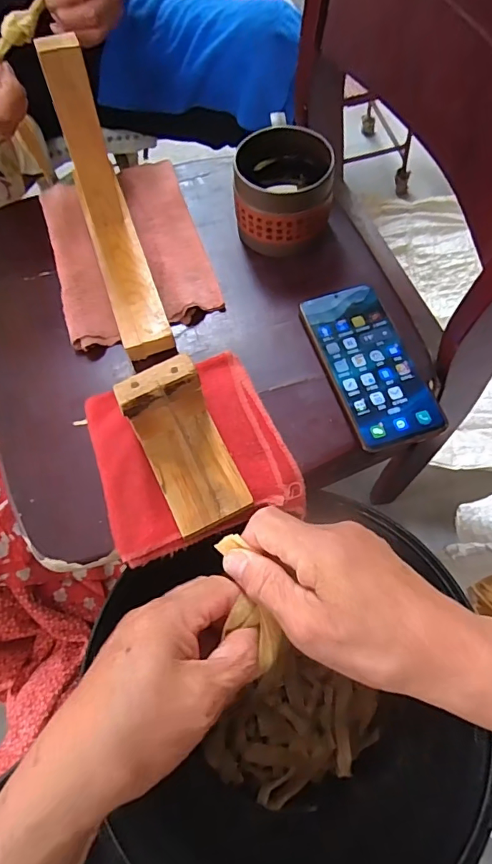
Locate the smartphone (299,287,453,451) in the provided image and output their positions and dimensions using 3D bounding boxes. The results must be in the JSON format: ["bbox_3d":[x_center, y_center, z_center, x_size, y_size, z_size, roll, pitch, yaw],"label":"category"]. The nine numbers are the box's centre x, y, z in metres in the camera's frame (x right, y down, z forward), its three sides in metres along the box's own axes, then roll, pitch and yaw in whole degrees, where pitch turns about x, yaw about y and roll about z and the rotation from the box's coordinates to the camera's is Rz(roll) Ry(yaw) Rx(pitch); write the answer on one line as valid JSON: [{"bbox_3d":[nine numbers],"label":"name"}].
[{"bbox_3d":[0.110,-0.061,0.419,0.076,0.008,0.160,-18,66,-4],"label":"smartphone"}]

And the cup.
[{"bbox_3d":[0.037,-0.230,0.461,0.091,0.079,0.084,-1,66,3],"label":"cup"}]

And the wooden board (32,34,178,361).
[{"bbox_3d":[-0.118,-0.180,0.392,0.045,0.157,0.175,-19,67,-5],"label":"wooden board"}]

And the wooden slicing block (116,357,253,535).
[{"bbox_3d":[-0.049,0.012,0.351,0.067,0.068,0.108,-25,67,-8],"label":"wooden slicing block"}]

